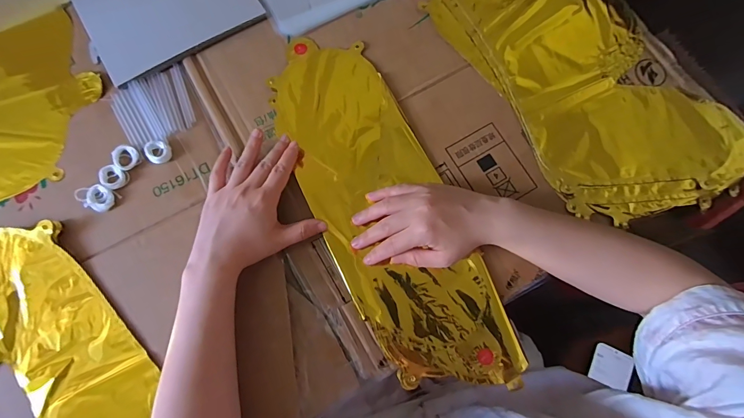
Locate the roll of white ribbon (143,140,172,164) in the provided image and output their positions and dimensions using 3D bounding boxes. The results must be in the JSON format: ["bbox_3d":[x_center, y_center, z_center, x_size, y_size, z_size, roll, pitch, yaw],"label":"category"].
[{"bbox_3d":[-0.233,-0.063,0.402,0.025,0.005,0.028,-26,78,-7],"label":"roll of white ribbon"}]

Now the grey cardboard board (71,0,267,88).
[{"bbox_3d":[-0.250,-0.253,0.446,0.190,0.005,0.161,-31,79,-8],"label":"grey cardboard board"}]

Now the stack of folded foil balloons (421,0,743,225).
[{"bbox_3d":[0.236,-0.182,0.435,0.217,0.020,0.426,-31,79,-8],"label":"stack of folded foil balloons"}]

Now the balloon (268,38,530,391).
[{"bbox_3d":[0.011,-0.005,0.401,0.137,0.013,0.417,-25,80,-7],"label":"balloon"}]

